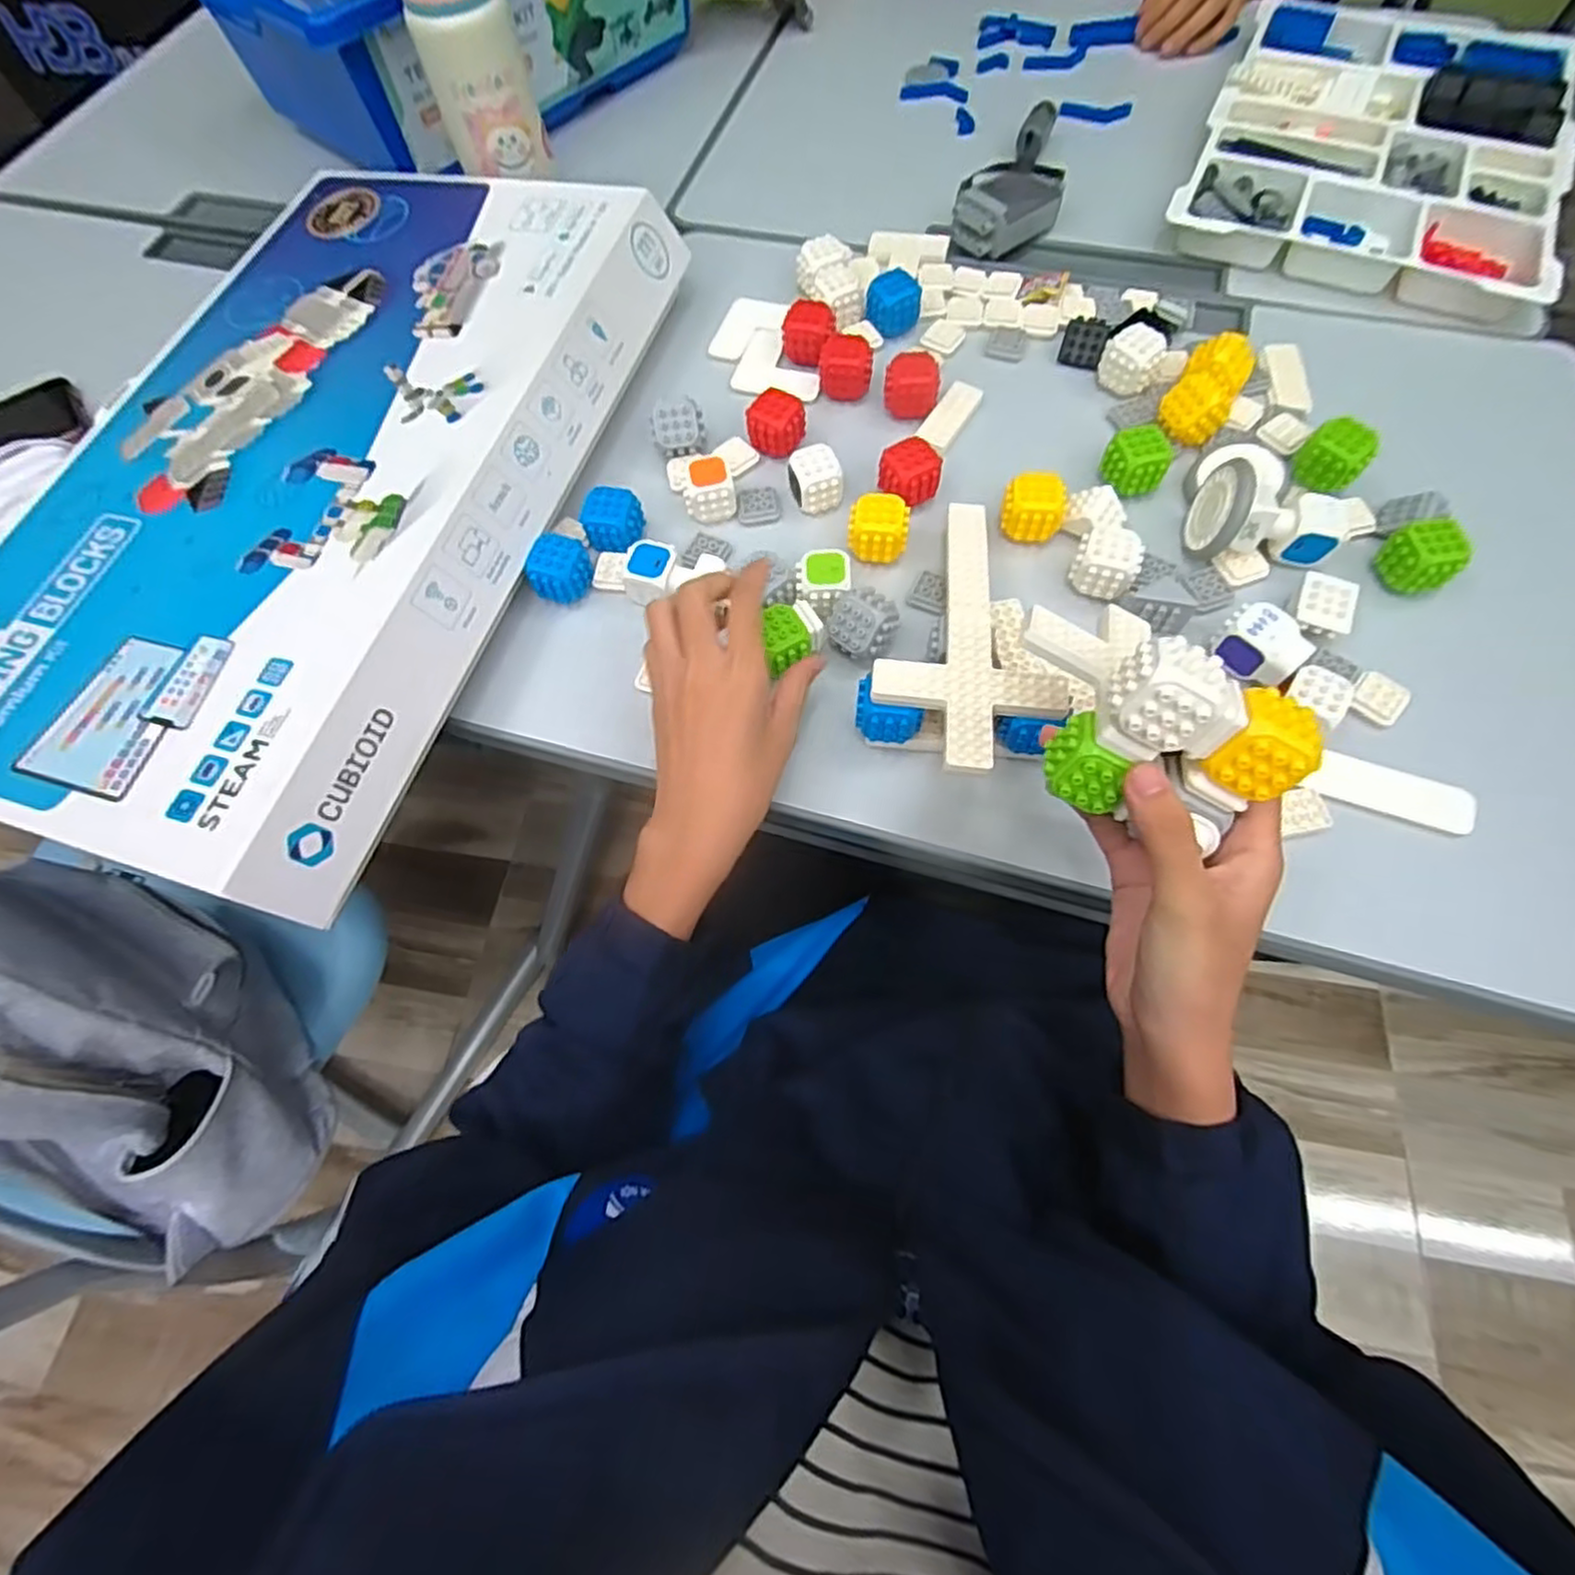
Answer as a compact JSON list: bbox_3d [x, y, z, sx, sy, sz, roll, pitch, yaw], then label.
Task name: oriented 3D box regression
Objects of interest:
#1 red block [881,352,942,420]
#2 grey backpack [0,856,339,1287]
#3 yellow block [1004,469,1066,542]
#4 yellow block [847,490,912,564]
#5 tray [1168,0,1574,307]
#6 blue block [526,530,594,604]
[{"bbox_3d":[0.089,-0.289,0.515,0.039,0.035,0.036,8,68,6],"label":"red block"},{"bbox_3d":[-0.499,0.164,0.483,0.270,0.338,0.174,30,72,14],"label":"grey backpack"},{"bbox_3d":[0.157,-0.180,0.465,0.037,0.032,0.028,6,68,6],"label":"yellow block"},{"bbox_3d":[0.059,-0.167,0.469,0.038,0.032,0.030,2,67,4],"label":"yellow block"},{"bbox_3d":[0.492,-0.543,0.597,0.261,0.036,0.371,23,70,12],"label":"tray"},{"bbox_3d":[-0.147,-0.140,0.470,0.035,0.030,0.035,5,67,5],"label":"blue block"}]

